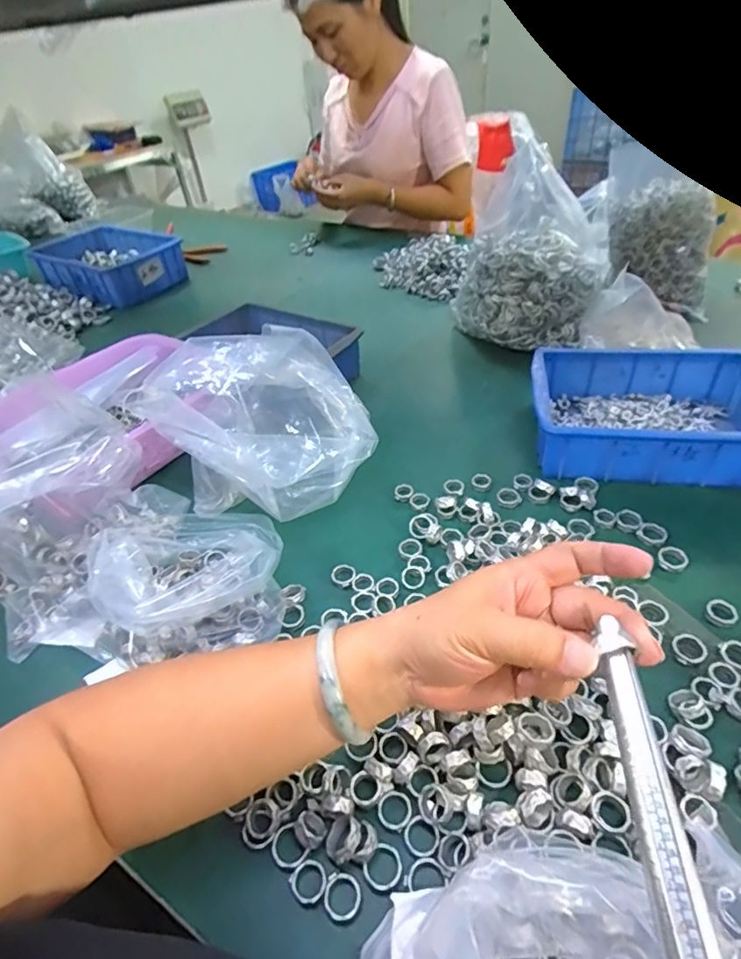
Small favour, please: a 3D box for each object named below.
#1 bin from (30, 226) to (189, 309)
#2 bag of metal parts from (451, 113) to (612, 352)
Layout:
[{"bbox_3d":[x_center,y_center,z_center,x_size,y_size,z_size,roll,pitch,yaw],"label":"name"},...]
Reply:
[{"bbox_3d":[-0.582,-0.466,1.119,0.323,0.097,0.210,18,47,26],"label":"bin"},{"bbox_3d":[0.229,-0.336,0.743,0.183,0.233,0.175,2,42,10],"label":"bag of metal parts"}]

